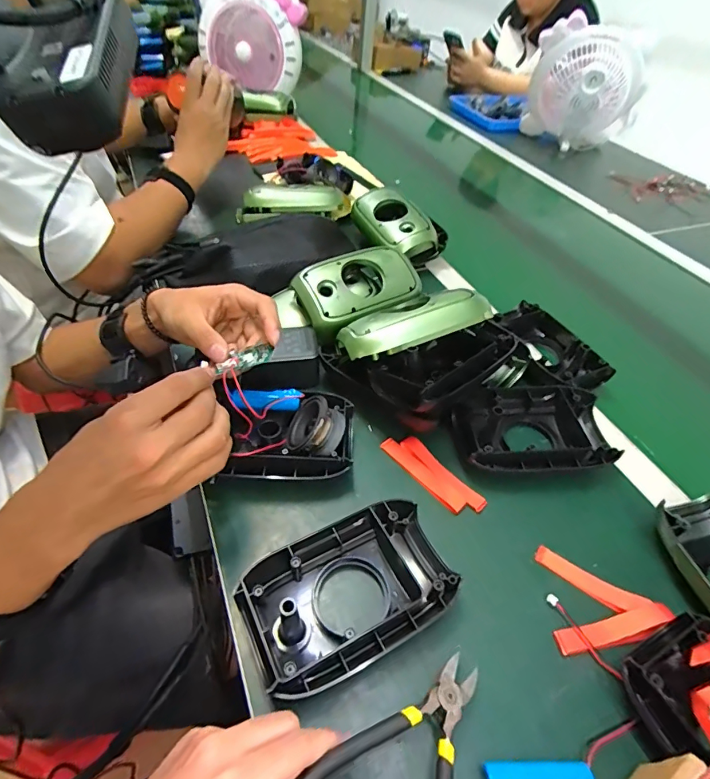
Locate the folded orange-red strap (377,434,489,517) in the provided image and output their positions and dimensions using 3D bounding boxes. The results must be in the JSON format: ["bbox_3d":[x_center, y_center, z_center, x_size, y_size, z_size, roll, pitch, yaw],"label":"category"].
[{"bbox_3d":[0.075,0.081,0.434,0.034,0.007,0.110,-31,57,-29],"label":"folded orange-red strap"}]

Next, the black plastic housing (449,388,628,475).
[{"bbox_3d":[0.181,0.042,0.460,0.160,0.036,0.102,0,47,-6],"label":"black plastic housing"}]

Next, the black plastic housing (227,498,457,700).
[{"bbox_3d":[-0.004,0.152,0.336,0.154,0.033,0.099,-20,52,-23],"label":"black plastic housing"}]

